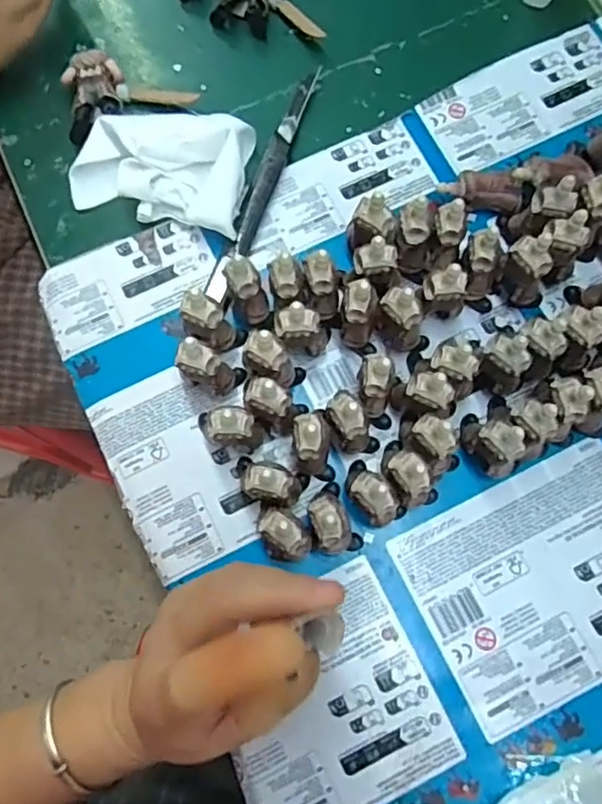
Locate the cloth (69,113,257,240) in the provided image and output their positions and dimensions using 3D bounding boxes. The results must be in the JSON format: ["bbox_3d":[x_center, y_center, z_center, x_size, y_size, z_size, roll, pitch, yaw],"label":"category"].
[{"bbox_3d":[-0.086,-0.141,0.359,0.105,0.028,0.070,8,78,3],"label":"cloth"}]

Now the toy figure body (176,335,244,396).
[{"bbox_3d":[-0.048,-0.016,0.317,0.030,0.050,0.018,11,78,3],"label":"toy figure body"}]

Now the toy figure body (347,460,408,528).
[{"bbox_3d":[0.037,0.049,0.304,0.023,0.047,0.038,-40,80,-8],"label":"toy figure body"}]

